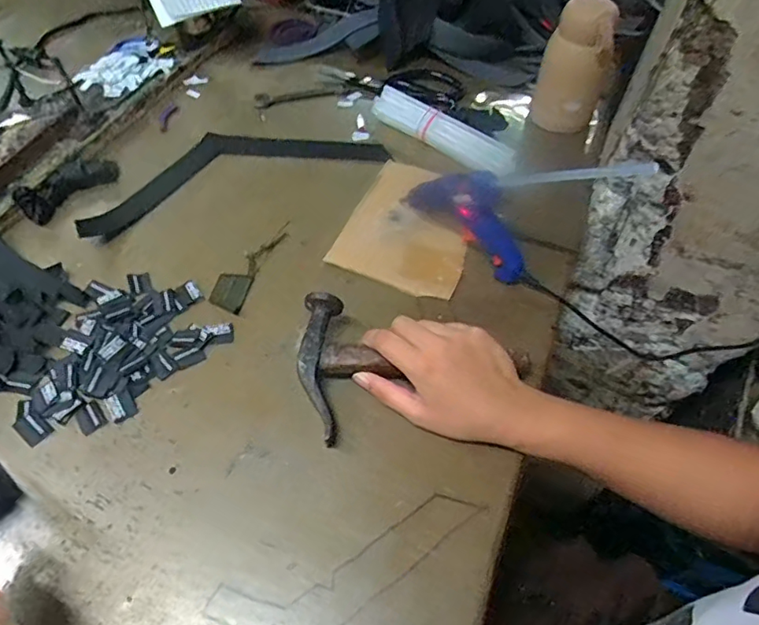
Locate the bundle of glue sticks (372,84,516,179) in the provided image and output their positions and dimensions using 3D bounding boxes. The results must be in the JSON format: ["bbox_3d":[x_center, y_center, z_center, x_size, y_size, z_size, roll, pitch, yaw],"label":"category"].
[{"bbox_3d":[0.074,-0.213,0.628,0.188,0.038,0.028,35,60,21],"label":"bundle of glue sticks"}]

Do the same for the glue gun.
[{"bbox_3d":[0.084,-0.100,0.500,0.136,0.094,0.034,36,60,21],"label":"glue gun"}]

